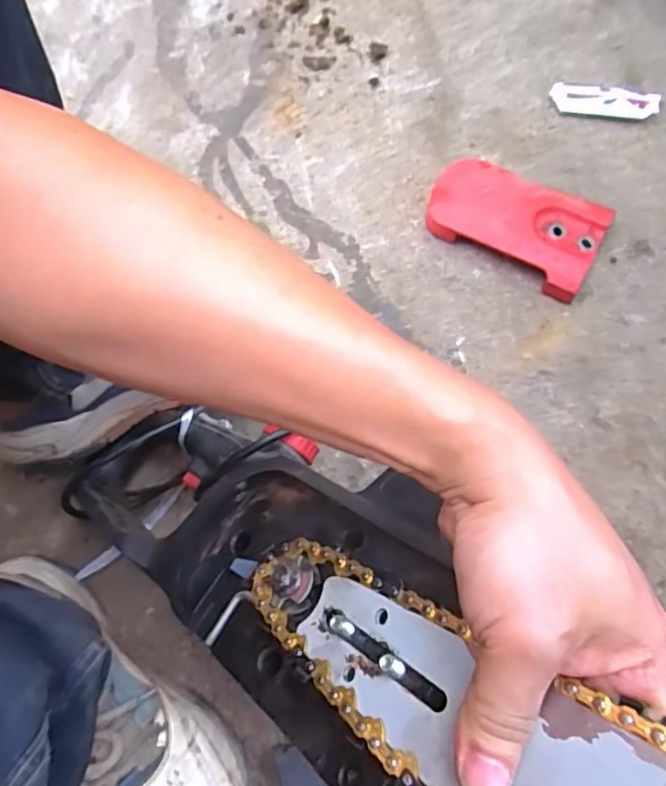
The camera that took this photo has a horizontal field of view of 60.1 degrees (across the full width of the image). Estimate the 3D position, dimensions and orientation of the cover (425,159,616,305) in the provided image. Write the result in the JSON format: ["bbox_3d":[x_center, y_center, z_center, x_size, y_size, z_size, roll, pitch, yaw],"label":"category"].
[{"bbox_3d":[0.180,-0.172,0.575,0.167,0.032,0.093,30,78,5],"label":"cover"}]

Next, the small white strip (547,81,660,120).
[{"bbox_3d":[0.297,-0.315,0.626,0.114,0.010,0.037,9,77,0],"label":"small white strip"}]

